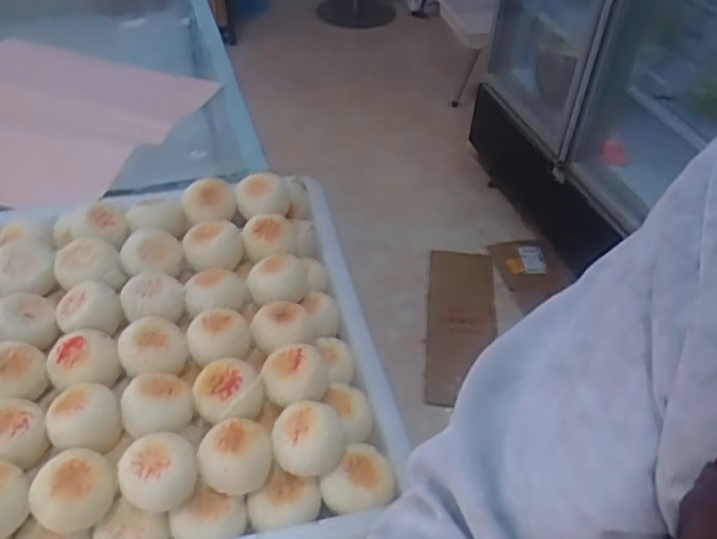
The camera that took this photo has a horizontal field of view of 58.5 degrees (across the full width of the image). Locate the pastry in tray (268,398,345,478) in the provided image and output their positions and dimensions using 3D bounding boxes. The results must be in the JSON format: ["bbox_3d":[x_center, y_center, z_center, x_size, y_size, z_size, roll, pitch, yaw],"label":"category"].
[{"bbox_3d":[-0.033,0.109,0.419,0.045,0.026,0.042,2,44,-2],"label":"pastry in tray"}]

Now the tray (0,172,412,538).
[{"bbox_3d":[-0.259,0.064,0.468,0.537,0.051,0.361,-8,45,-12],"label":"tray"}]

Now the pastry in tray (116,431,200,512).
[{"bbox_3d":[-0.125,0.124,0.401,0.046,0.028,0.041,-9,45,-12],"label":"pastry in tray"}]

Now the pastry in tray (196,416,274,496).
[{"bbox_3d":[-0.080,0.117,0.415,0.046,0.027,0.045,-2,44,-5],"label":"pastry in tray"}]

